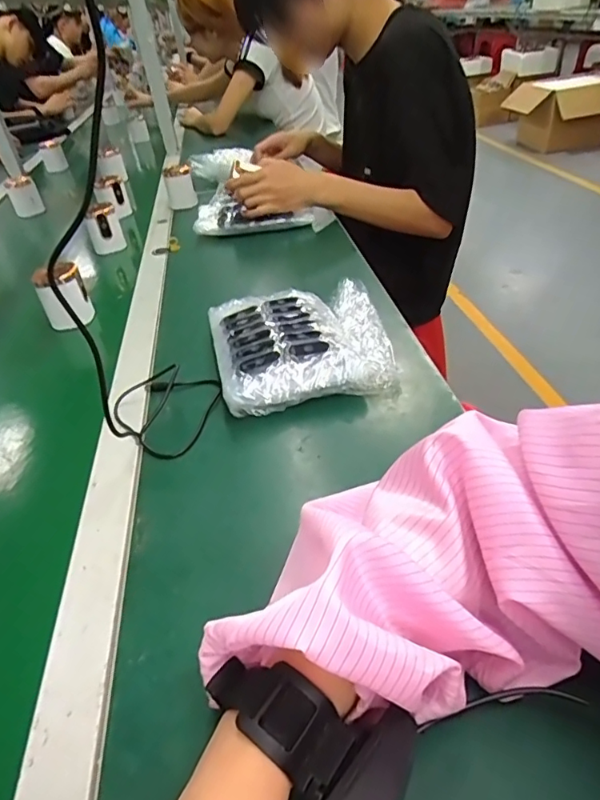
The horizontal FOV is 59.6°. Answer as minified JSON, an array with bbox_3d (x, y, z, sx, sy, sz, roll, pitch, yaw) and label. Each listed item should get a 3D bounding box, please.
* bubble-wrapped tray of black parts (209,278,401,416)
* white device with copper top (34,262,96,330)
[{"bbox_3d":[0.001,-0.068,0.568,0.181,0.043,0.199,-12,39,-2],"label":"bubble-wrapped tray of black parts"},{"bbox_3d":[-0.315,-0.138,0.694,0.058,0.079,0.044,0,40,12],"label":"white device with copper top"}]

